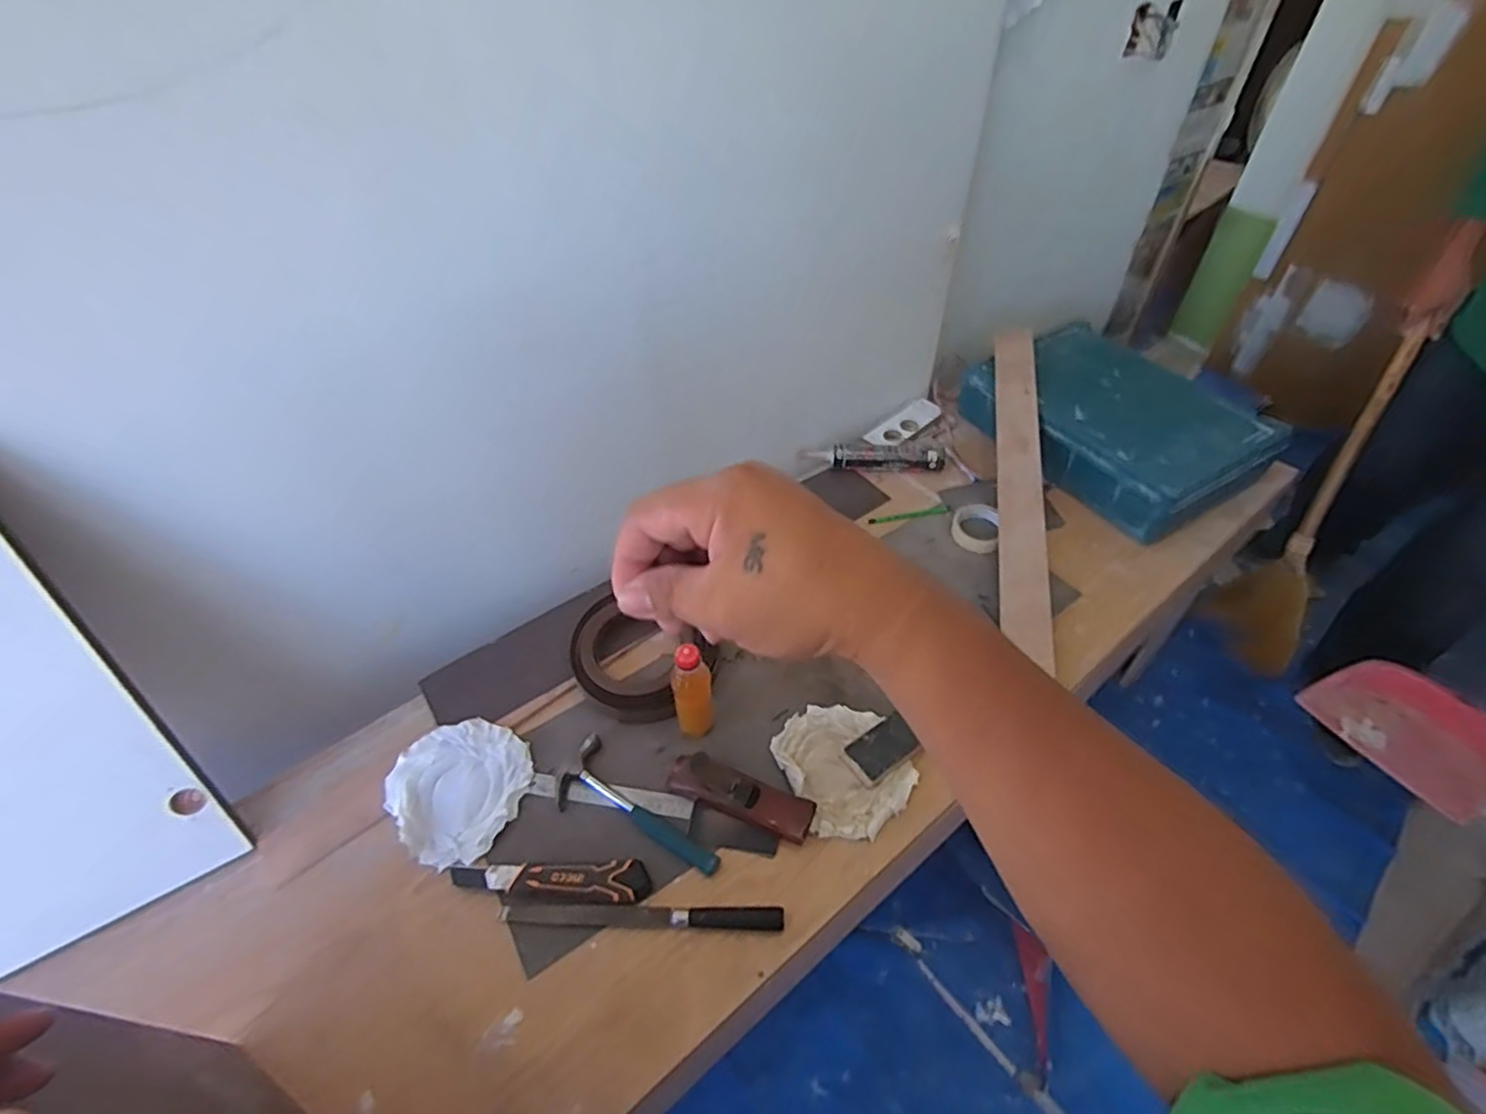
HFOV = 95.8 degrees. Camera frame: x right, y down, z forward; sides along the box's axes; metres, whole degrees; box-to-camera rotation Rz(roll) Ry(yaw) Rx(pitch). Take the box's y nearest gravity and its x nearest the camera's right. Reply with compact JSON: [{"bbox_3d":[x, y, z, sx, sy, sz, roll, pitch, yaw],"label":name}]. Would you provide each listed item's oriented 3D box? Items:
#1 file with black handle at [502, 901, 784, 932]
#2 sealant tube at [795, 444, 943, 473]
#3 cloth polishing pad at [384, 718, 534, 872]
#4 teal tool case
[{"bbox_3d":[-0.118,0.420,0.787,0.326,0.014,0.025,0,48,3],"label":"file with black handle"},{"bbox_3d":[0.252,-0.196,1.300,0.270,0.047,0.050,2,48,5],"label":"sealant tube"},{"bbox_3d":[-0.380,0.304,0.896,0.179,0.022,0.177,23,53,22],"label":"cloth polishing pad"},{"bbox_3d":[0.700,-0.269,1.279,0.343,0.140,0.481,-22,50,-16],"label":"teal tool case"}]

